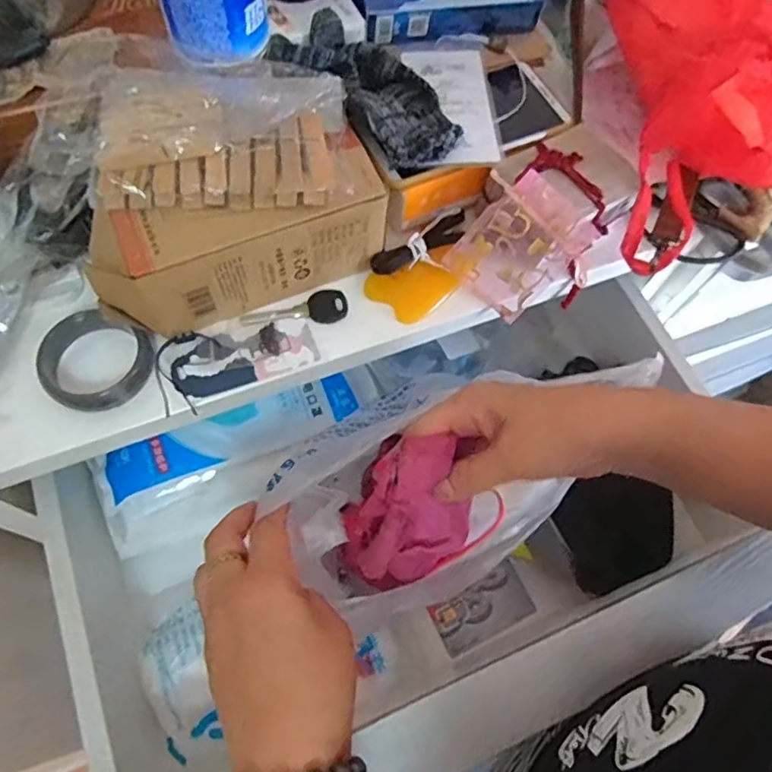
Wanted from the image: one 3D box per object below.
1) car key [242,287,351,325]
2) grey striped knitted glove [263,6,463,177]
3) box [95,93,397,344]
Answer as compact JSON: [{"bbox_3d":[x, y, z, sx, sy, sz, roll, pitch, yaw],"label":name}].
[{"bbox_3d":[-0.064,-0.050,0.424,0.074,0.004,0.026,-20,69,-12],"label":"car key"},{"bbox_3d":[-0.008,-0.203,0.406,0.127,0.035,0.072,34,69,11],"label":"grey striped knitted glove"},{"bbox_3d":[-0.098,-0.111,0.390,0.182,0.093,0.080,-21,69,-12],"label":"box"}]

